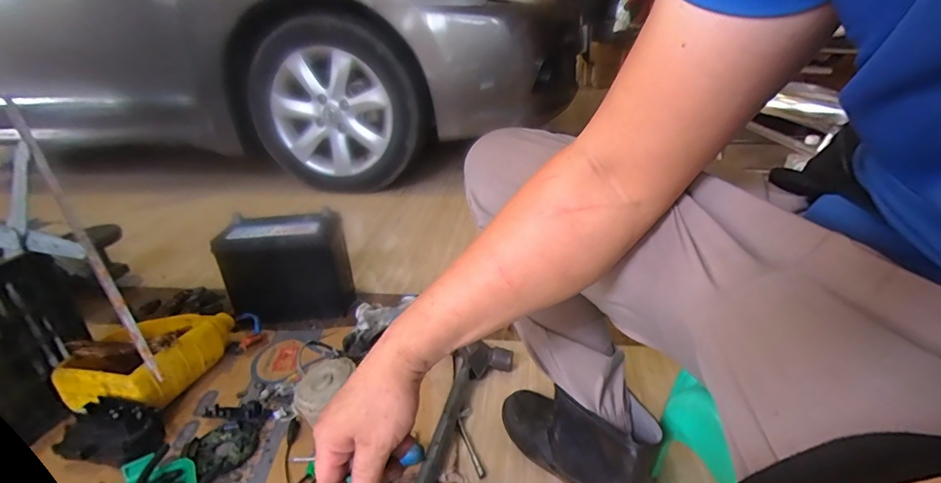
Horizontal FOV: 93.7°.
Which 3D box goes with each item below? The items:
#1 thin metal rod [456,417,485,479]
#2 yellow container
[{"bbox_3d":[-0.002,0.298,0.643,0.011,0.012,0.103,-12,27,-17],"label":"thin metal rod"},{"bbox_3d":[-0.528,0.192,0.750,0.166,0.111,0.213,2,27,12],"label":"yellow container"}]

